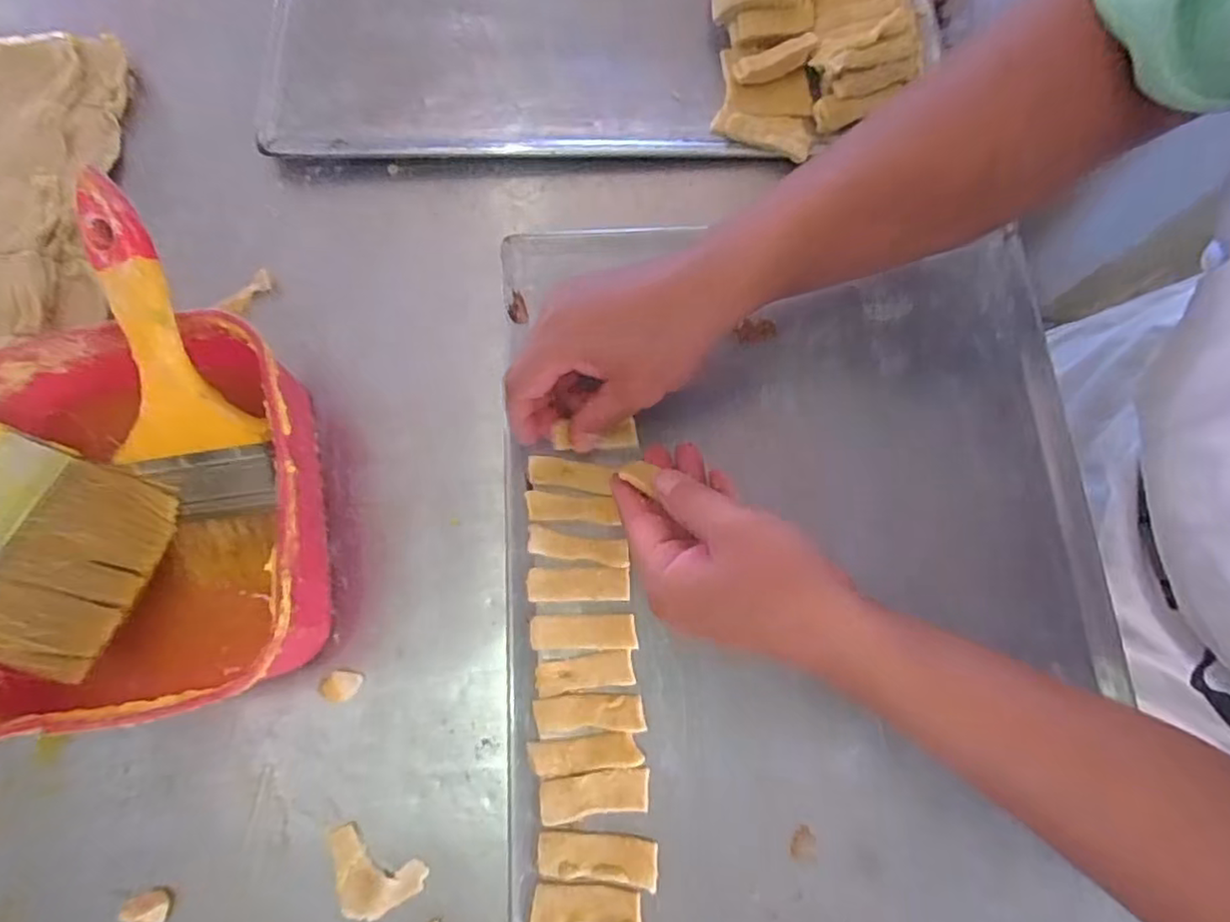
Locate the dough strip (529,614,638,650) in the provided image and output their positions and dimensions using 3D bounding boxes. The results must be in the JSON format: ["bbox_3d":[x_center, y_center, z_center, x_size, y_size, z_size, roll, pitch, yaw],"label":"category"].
[{"bbox_3d":[-0.017,0.094,0.349,0.058,0.004,0.018,-1,76,1],"label":"dough strip"}]

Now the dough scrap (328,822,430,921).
[{"bbox_3d":[-0.126,0.212,0.322,0.053,0.005,0.033,24,77,7],"label":"dough scrap"}]

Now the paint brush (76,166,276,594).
[{"bbox_3d":[-0.221,-0.032,0.321,0.075,0.017,0.206,-13,103,-2],"label":"paint brush"}]

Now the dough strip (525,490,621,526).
[{"bbox_3d":[-0.025,0.026,0.364,0.052,0.004,0.017,2,76,1],"label":"dough strip"}]

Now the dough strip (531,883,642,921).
[{"bbox_3d":[-0.014,0.222,0.313,0.054,0.004,0.022,4,76,2],"label":"dough strip"}]

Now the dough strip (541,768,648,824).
[{"bbox_3d":[-0.010,0.172,0.327,0.055,0.004,0.021,-6,76,-1],"label":"dough strip"}]

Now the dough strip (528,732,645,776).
[{"bbox_3d":[-0.016,0.153,0.332,0.058,0.004,0.017,-6,76,-1],"label":"dough strip"}]

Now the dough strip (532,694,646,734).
[{"bbox_3d":[-0.014,0.134,0.337,0.059,0.004,0.019,-1,76,0],"label":"dough strip"}]

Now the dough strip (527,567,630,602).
[{"bbox_3d":[-0.020,0.069,0.354,0.057,0.004,0.018,-1,76,0],"label":"dough strip"}]

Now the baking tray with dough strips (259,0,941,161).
[{"bbox_3d":[-0.020,-0.373,0.454,0.439,0.041,0.348,0,76,1],"label":"baking tray with dough strips"}]

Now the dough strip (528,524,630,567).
[{"bbox_3d":[-0.021,0.048,0.358,0.058,0.004,0.016,9,76,3],"label":"dough strip"}]

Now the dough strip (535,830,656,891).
[{"bbox_3d":[-0.009,0.201,0.320,0.060,0.004,0.021,6,76,2],"label":"dough strip"}]

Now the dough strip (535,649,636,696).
[{"bbox_3d":[-0.016,0.114,0.342,0.053,0.004,0.018,-7,76,-1],"label":"dough strip"}]

